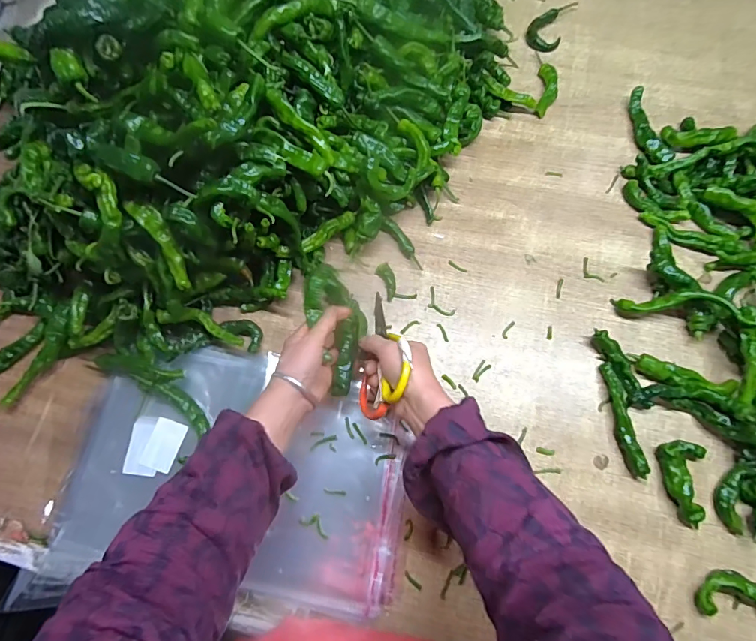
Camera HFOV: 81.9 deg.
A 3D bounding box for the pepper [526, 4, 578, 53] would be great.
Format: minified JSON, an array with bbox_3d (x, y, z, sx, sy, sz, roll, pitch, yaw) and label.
[{"bbox_3d":[0.294,-0.510,0.739,0.058,0.020,0.125,26,75,9],"label":"pepper"}]

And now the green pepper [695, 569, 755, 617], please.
[{"bbox_3d":[0.401,0.305,0.471,0.095,0.028,0.050,16,73,6],"label":"green pepper"}]

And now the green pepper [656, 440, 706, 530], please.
[{"bbox_3d":[0.353,0.187,0.509,0.050,0.025,0.092,13,73,5],"label":"green pepper"}]

